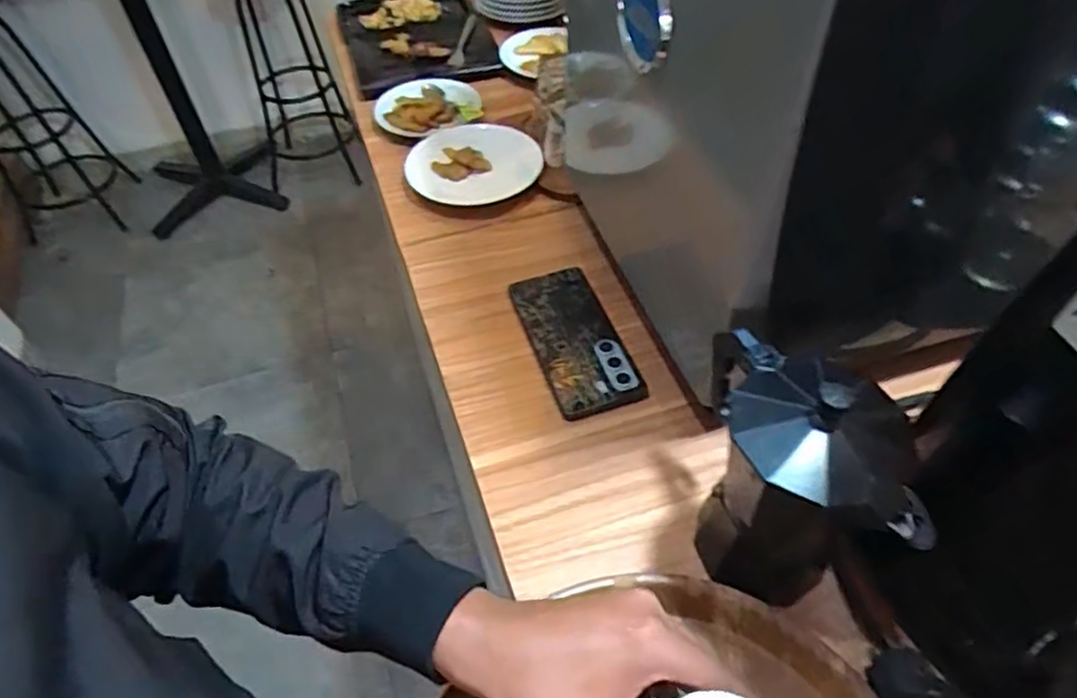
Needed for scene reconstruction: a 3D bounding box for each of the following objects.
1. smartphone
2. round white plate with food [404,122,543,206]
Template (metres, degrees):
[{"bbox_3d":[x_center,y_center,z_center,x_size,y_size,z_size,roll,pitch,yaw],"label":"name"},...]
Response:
[{"bbox_3d":[0.031,-0.012,0.603,0.076,0.013,0.166,-16,50,-10],"label":"smartphone"},{"bbox_3d":[-0.078,-0.220,0.770,0.148,0.028,0.133,-11,50,-7],"label":"round white plate with food"}]

